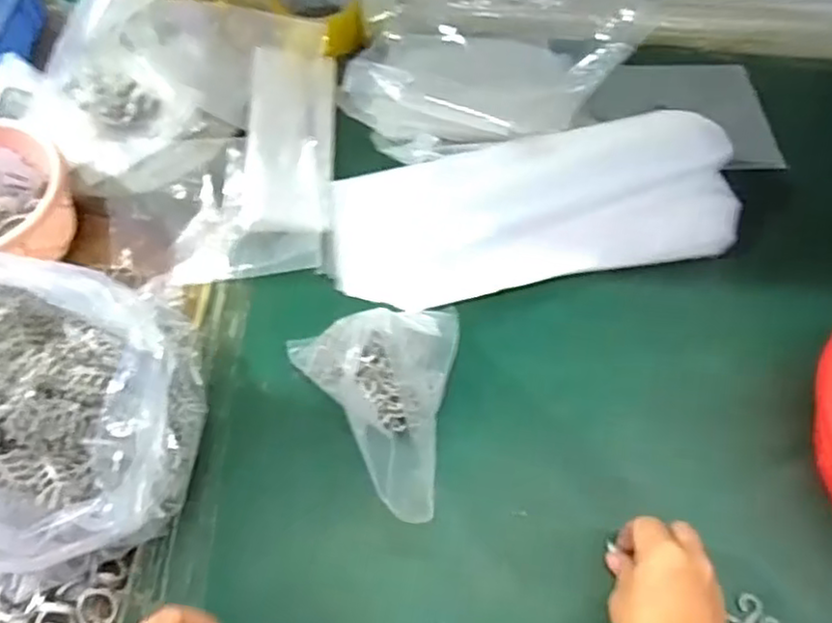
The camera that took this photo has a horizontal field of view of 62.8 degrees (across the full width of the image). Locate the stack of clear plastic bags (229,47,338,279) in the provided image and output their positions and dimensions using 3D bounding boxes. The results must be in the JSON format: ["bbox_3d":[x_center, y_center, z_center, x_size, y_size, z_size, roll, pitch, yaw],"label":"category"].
[{"bbox_3d":[-0.122,-0.152,0.659,0.085,0.026,0.265,0,60,0],"label":"stack of clear plastic bags"}]

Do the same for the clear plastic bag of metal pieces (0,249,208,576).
[{"bbox_3d":[-0.249,0.074,0.458,0.184,0.152,0.195,-12,60,-7],"label":"clear plastic bag of metal pieces"}]

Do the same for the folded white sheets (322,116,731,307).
[{"bbox_3d":[0.105,-0.093,0.599,0.362,0.051,0.130,-13,61,-8],"label":"folded white sheets"}]

